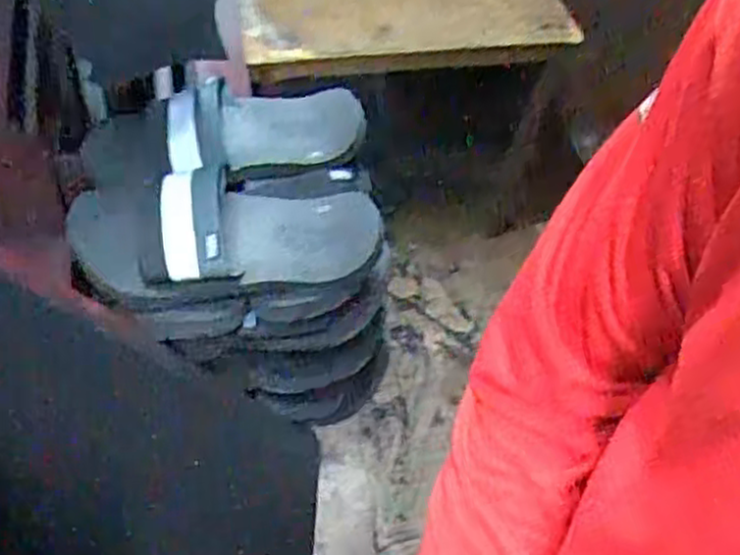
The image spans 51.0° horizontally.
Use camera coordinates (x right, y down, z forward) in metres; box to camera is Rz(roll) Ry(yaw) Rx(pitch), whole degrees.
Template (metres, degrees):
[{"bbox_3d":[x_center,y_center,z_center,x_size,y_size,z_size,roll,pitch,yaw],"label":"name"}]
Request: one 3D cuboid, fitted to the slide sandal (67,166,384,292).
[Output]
[{"bbox_3d":[-0.125,-0.037,0.673,0.262,0.060,0.112,-1,49,-6],"label":"slide sandal"}]

